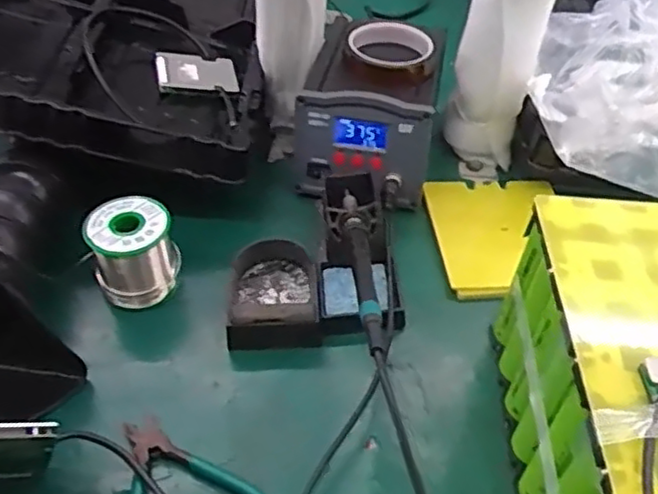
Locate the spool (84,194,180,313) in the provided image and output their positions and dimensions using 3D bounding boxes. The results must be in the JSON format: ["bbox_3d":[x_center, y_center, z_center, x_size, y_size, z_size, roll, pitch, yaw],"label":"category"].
[{"bbox_3d":[-0.166,0.008,0.587,0.069,0.082,0.062,-11,49,-14],"label":"spool"}]

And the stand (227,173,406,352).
[{"bbox_3d":[-0.017,-0.001,0.600,0.148,0.081,0.168,-3,47,-7],"label":"stand"}]

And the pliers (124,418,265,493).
[{"bbox_3d":[-0.096,0.168,0.460,0.106,0.020,0.133,-18,51,-20],"label":"pliers"}]

